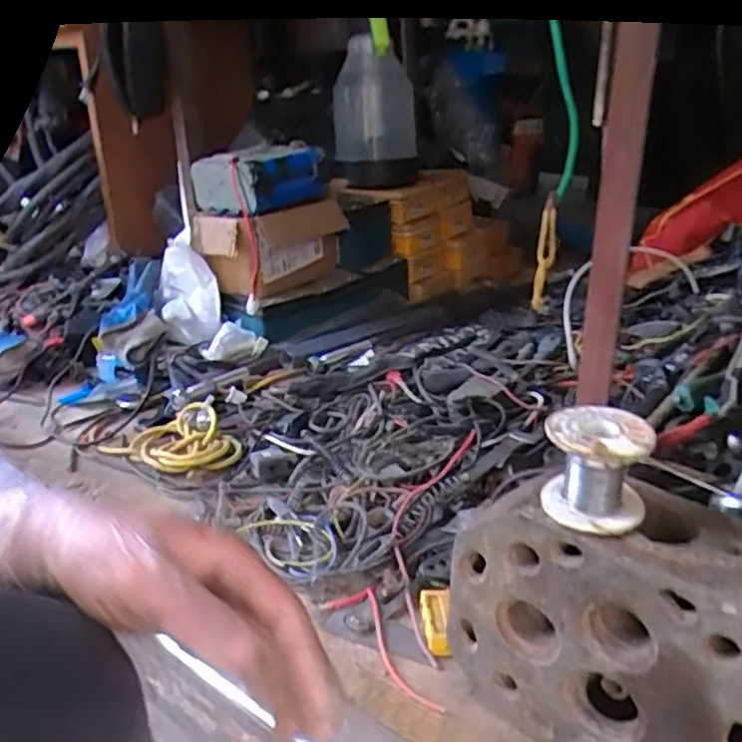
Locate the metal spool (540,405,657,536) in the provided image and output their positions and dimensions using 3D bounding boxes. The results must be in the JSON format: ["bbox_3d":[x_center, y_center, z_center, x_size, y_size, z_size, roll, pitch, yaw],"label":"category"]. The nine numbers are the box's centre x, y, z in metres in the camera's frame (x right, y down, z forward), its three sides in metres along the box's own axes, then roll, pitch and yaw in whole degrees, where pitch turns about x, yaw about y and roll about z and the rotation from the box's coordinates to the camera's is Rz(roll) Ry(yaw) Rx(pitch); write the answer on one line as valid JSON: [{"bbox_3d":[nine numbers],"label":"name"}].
[{"bbox_3d":[0.124,0.053,0.376,0.055,0.053,0.051,7,25,19],"label":"metal spool"}]

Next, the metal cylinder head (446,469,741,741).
[{"bbox_3d":[0.152,0.153,0.400,0.206,0.149,0.079,16,29,34],"label":"metal cylinder head"}]

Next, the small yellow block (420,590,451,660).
[{"bbox_3d":[0.048,0.185,0.500,0.021,0.012,0.052,-3,43,-2],"label":"small yellow block"}]

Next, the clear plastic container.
[{"bbox_3d":[0.004,-0.454,1.156,0.143,0.182,0.115,-1,24,1],"label":"clear plastic container"}]

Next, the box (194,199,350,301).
[{"bbox_3d":[-0.144,-0.177,1.013,0.115,0.125,0.215,16,29,35],"label":"box"}]

